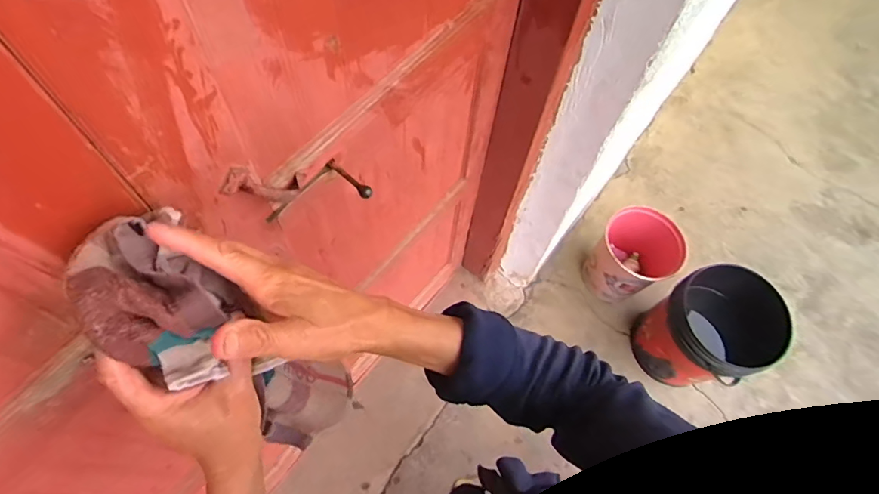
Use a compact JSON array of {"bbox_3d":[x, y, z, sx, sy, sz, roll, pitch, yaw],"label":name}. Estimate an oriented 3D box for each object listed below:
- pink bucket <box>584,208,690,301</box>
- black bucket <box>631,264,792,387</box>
[{"bbox_3d":[0.634,0.040,1.609,0.234,0.305,0.251,1,63,-3],"label":"pink bucket"},{"bbox_3d":[0.801,0.263,1.464,0.279,0.381,0.297,1,63,-3],"label":"black bucket"}]

